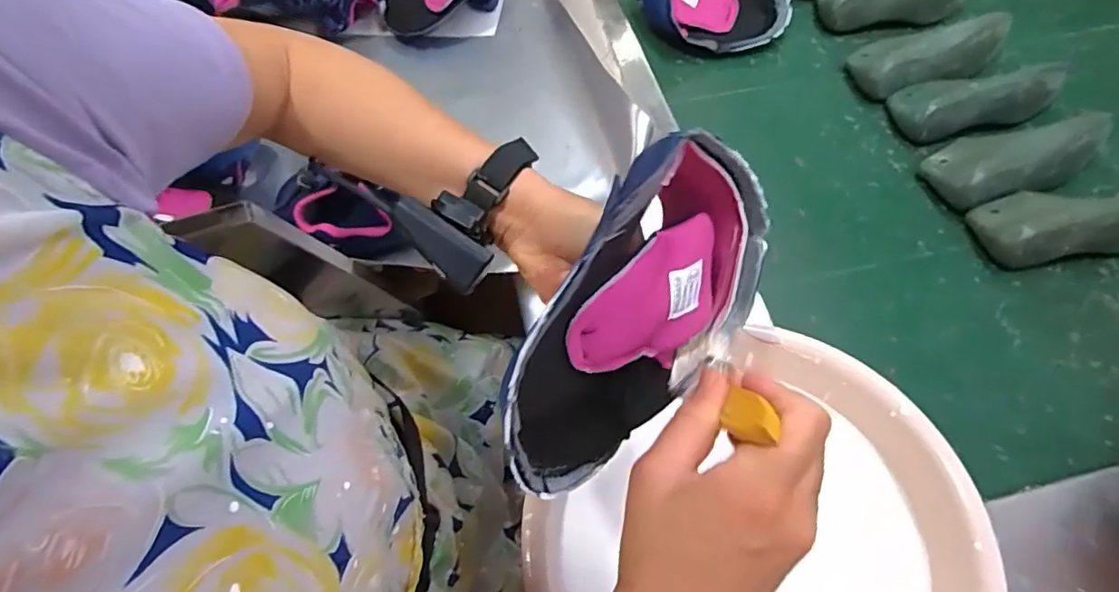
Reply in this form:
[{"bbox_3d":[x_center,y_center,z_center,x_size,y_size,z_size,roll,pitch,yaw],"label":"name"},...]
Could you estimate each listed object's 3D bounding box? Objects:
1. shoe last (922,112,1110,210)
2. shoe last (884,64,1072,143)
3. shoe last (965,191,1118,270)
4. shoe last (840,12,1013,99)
[{"bbox_3d":[0.562,-0.173,0.691,0.202,0.071,0.094,-17,62,-7],"label":"shoe last"},{"bbox_3d":[0.547,-0.268,0.744,0.212,0.066,0.097,-16,62,-6],"label":"shoe last"},{"bbox_3d":[0.594,-0.092,0.638,0.209,0.082,0.091,-8,61,-2],"label":"shoe last"},{"bbox_3d":[0.515,-0.342,0.784,0.206,0.066,0.099,-11,61,-4],"label":"shoe last"}]

